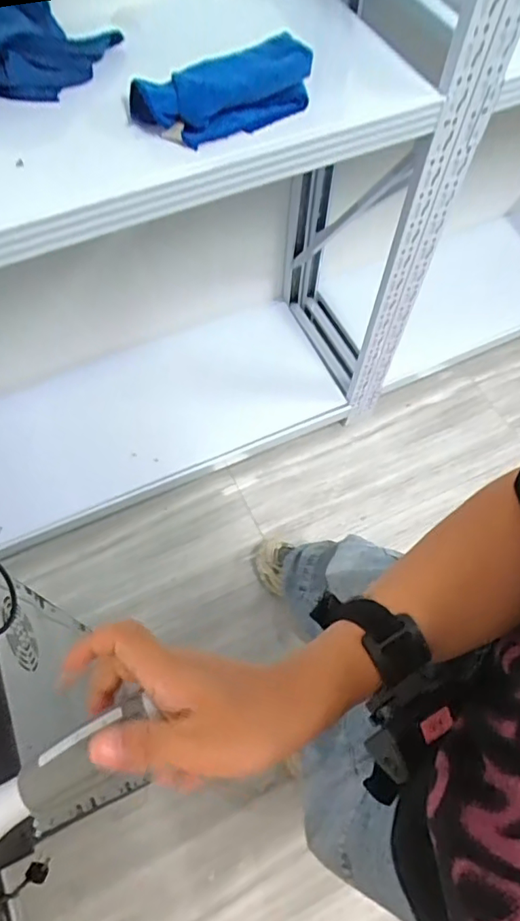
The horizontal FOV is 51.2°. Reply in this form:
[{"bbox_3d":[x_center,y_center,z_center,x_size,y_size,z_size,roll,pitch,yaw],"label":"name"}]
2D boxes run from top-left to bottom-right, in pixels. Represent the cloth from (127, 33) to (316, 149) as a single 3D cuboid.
[{"bbox_3d":[-0.049,-0.476,0.698,0.221,0.062,0.102,-24,66,-11],"label":"cloth"}]

